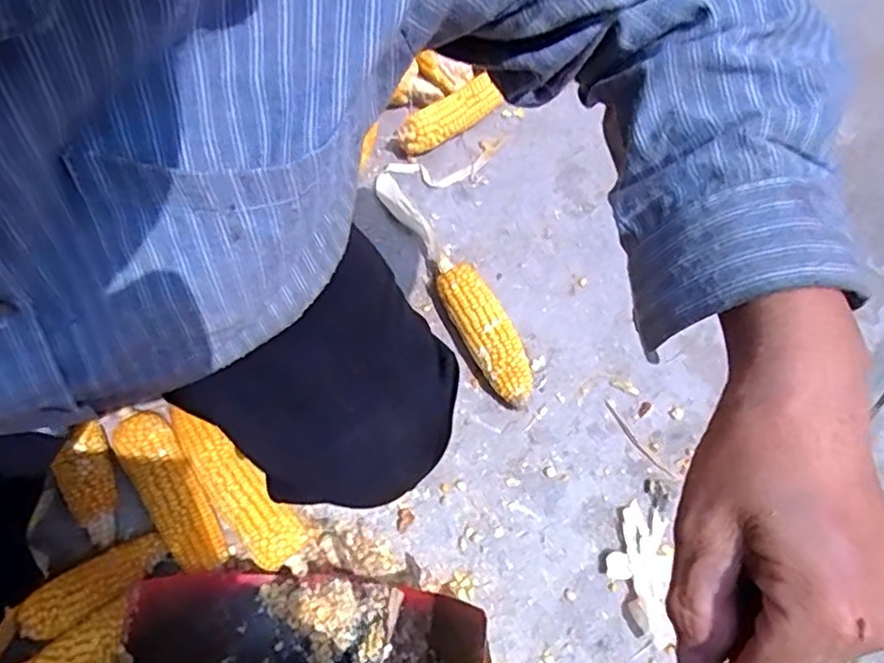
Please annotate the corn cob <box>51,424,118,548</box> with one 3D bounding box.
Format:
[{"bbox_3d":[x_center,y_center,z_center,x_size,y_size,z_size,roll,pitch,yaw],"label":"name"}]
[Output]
[{"bbox_3d":[-0.359,0.156,0.650,0.042,0.040,0.122,-14,87,-5],"label":"corn cob"}]

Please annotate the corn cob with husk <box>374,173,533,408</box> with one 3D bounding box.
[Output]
[{"bbox_3d":[0.012,-0.062,0.736,0.054,0.055,0.325,-26,75,-12],"label":"corn cob with husk"}]

